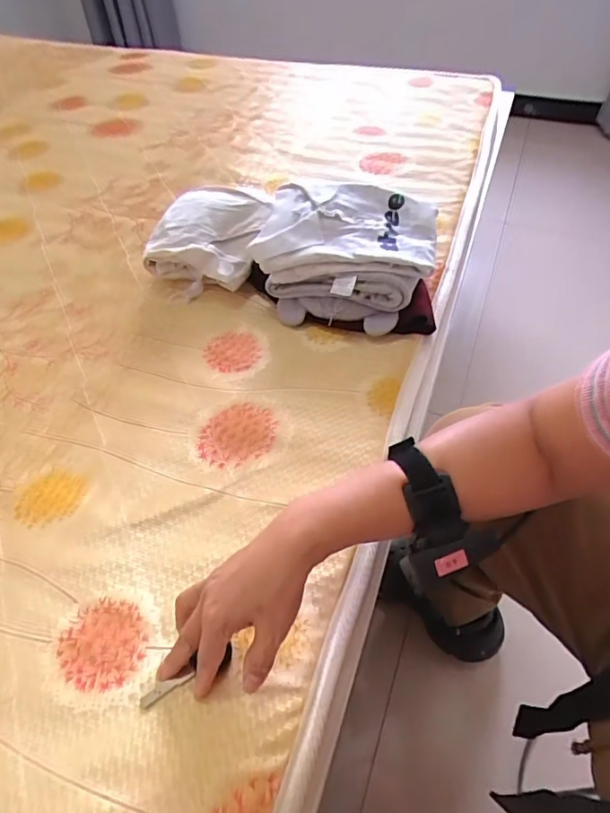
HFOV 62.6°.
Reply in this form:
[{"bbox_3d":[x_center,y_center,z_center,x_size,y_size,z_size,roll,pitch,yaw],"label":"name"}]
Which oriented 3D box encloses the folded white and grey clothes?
[{"bbox_3d":[-0.018,-0.206,0.655,0.386,0.103,0.160,14,52,13],"label":"folded white and grey clothes"}]

